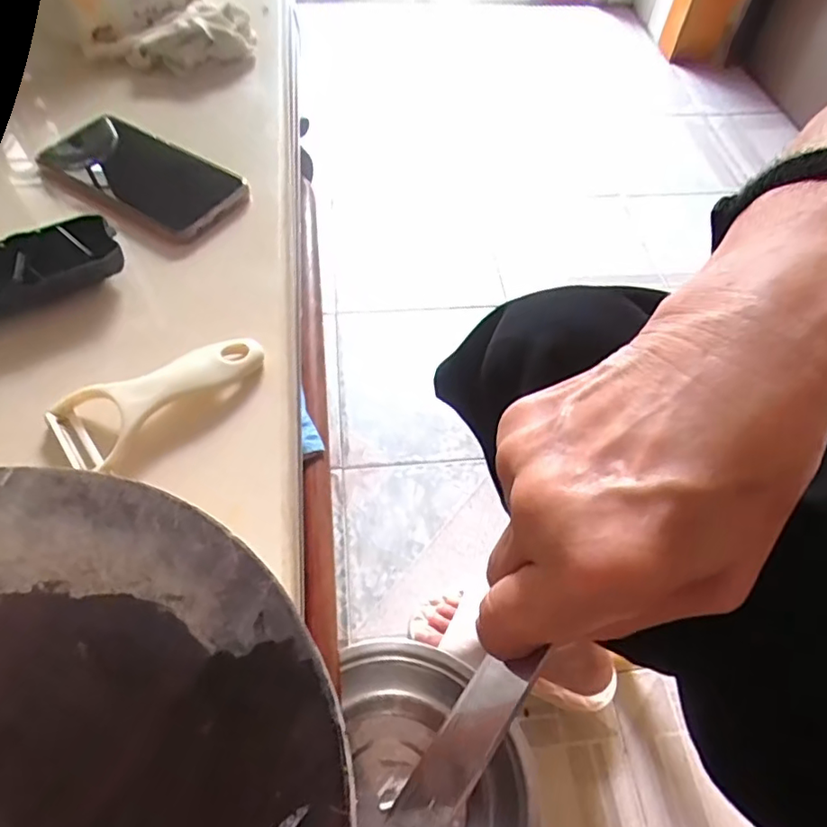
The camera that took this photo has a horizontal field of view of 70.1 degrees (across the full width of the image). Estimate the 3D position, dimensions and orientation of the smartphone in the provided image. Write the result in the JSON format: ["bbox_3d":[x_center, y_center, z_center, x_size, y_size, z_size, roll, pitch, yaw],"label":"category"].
[{"bbox_3d":[-0.207,-0.183,0.457,0.149,0.012,0.078,29,63,10],"label":"smartphone"}]

